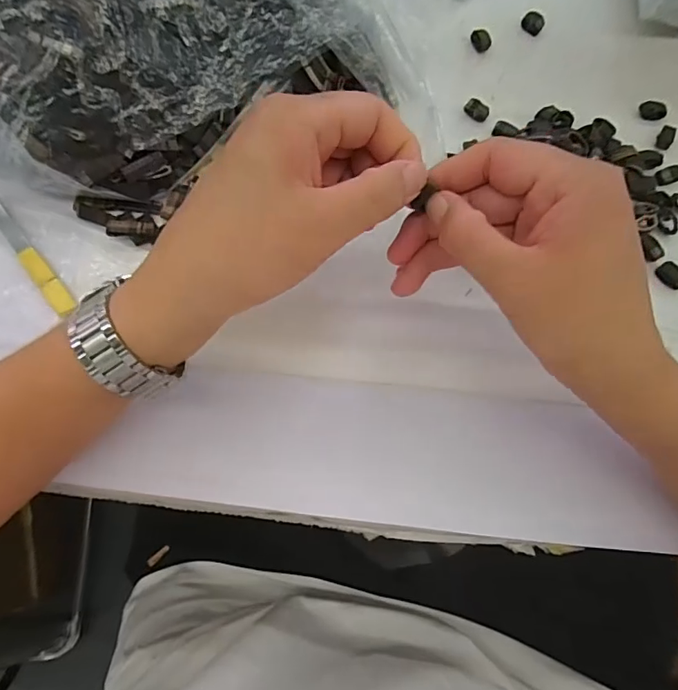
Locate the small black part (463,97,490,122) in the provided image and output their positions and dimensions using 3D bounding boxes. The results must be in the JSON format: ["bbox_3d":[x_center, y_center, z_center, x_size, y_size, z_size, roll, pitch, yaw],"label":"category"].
[{"bbox_3d":[0.103,-0.176,0.361,0.018,0.009,0.010,35,75,9],"label":"small black part"}]

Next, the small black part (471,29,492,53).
[{"bbox_3d":[0.113,-0.242,0.382,0.017,0.012,0.013,21,73,4],"label":"small black part"}]

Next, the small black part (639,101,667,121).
[{"bbox_3d":[0.239,-0.178,0.364,0.018,0.004,0.016,-1,73,-2],"label":"small black part"}]

